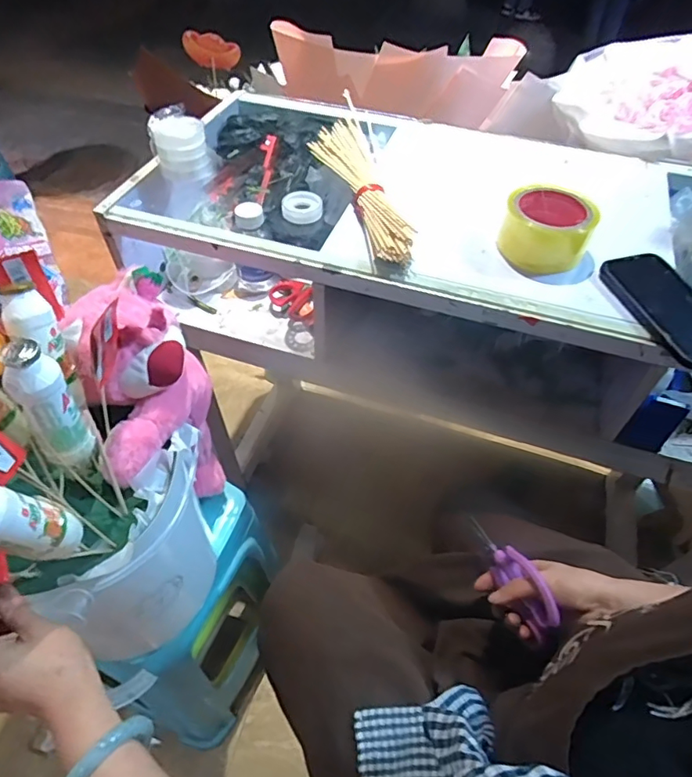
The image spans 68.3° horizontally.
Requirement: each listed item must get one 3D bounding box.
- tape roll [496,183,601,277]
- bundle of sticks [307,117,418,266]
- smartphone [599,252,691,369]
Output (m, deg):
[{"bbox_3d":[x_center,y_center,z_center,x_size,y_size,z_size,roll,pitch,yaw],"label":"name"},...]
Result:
[{"bbox_3d":[0.234,-0.188,0.598,0.094,0.059,0.096,1,51,-1],"label":"tape roll"},{"bbox_3d":[0.028,-0.268,0.660,0.077,0.035,0.330,-13,53,-11],"label":"bundle of sticks"},{"bbox_3d":[0.344,-0.086,0.541,0.086,0.016,0.159,-16,53,-14],"label":"smartphone"}]

